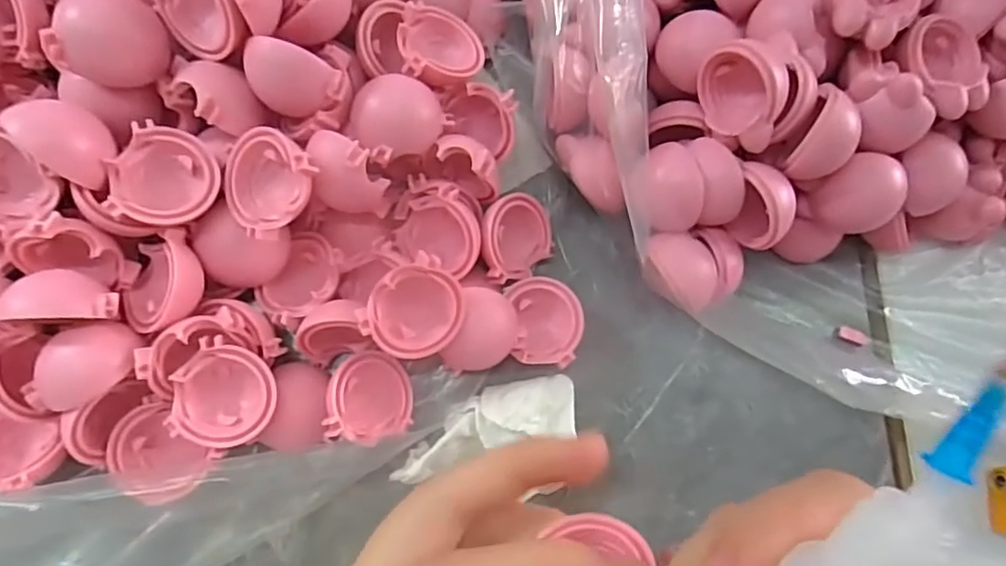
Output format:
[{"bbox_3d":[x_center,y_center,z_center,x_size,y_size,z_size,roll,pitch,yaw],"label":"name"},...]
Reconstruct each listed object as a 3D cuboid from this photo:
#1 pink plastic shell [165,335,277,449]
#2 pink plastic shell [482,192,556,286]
[{"bbox_3d":[-0.083,0.034,0.181,0.028,0.015,0.029,2,79,-8],"label":"pink plastic shell"},{"bbox_3d":[0.004,-0.017,0.206,0.029,0.011,0.027,-19,112,-27],"label":"pink plastic shell"}]

